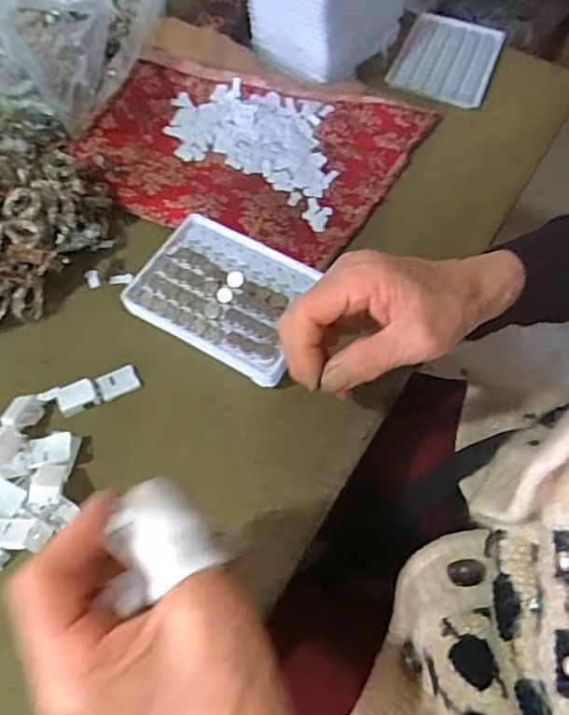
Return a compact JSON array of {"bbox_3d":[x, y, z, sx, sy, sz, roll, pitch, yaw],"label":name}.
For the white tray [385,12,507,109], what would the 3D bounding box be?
[{"bbox_3d":[0.168,-0.309,0.607,0.095,0.009,0.135,21,62,10],"label":"white tray"}]

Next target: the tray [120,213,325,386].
[{"bbox_3d":[-0.043,-0.047,0.438,0.127,0.023,0.101,24,62,12],"label":"tray"}]

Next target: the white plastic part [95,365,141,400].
[{"bbox_3d":[-0.118,0.017,0.419,0.028,0.004,0.019,-22,63,-13],"label":"white plastic part"}]

